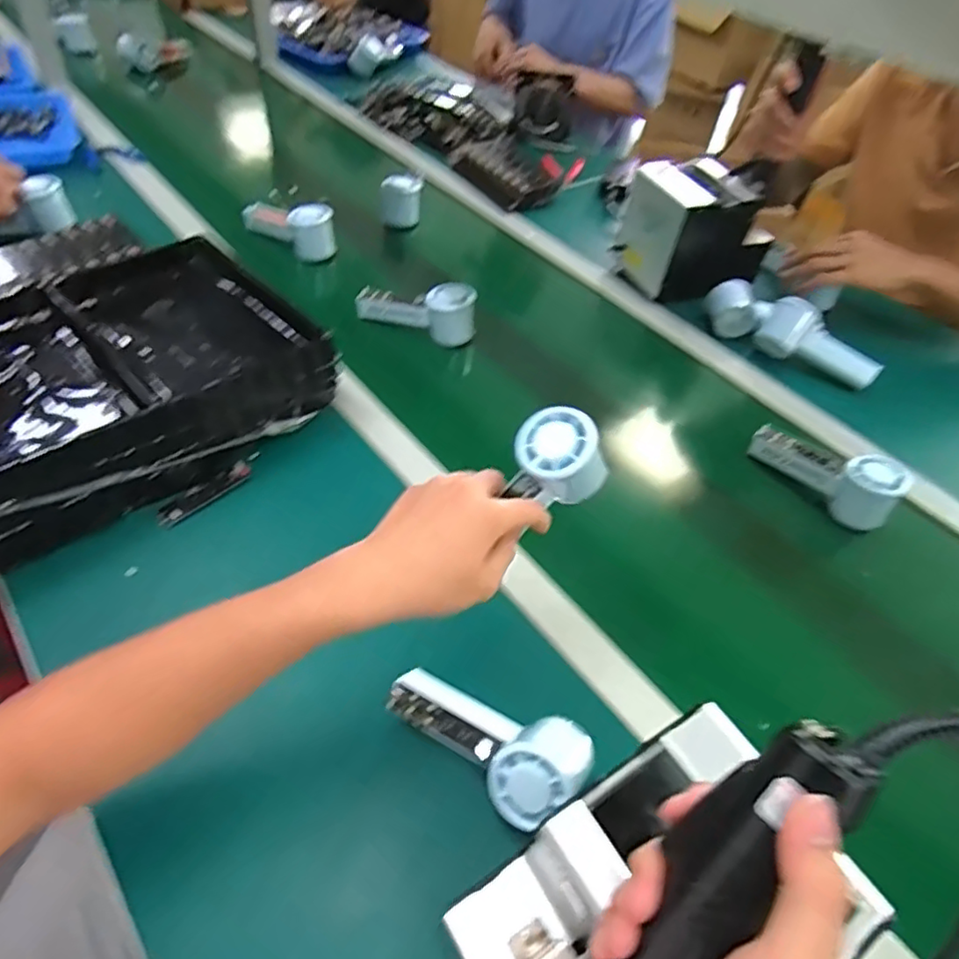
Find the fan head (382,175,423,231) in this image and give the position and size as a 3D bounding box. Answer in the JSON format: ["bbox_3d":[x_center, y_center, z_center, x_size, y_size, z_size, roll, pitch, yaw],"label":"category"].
[{"bbox_3d":[-0.125,-0.448,1.008,0.062,0.066,0.076,0,48,-7],"label":"fan head"}]

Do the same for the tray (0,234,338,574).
[{"bbox_3d":[-0.388,-0.115,0.661,0.382,0.081,0.304,-31,58,-29],"label":"tray"}]

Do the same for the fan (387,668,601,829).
[{"bbox_3d":[0.011,0.172,0.456,0.143,0.049,0.083,36,54,23],"label":"fan"}]

